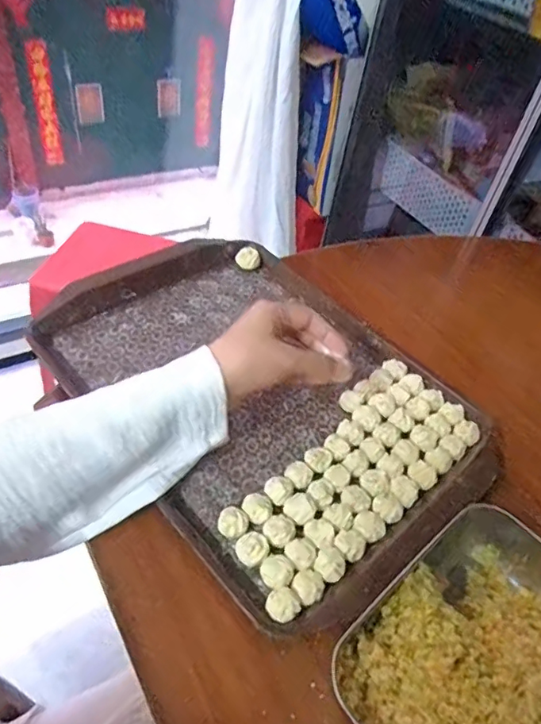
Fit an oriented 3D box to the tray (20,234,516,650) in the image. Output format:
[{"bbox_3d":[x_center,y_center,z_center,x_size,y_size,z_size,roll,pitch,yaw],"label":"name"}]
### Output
[{"bbox_3d":[-0.009,0.019,0.503,0.300,0.039,0.412,-29,57,-32],"label":"tray"}]

